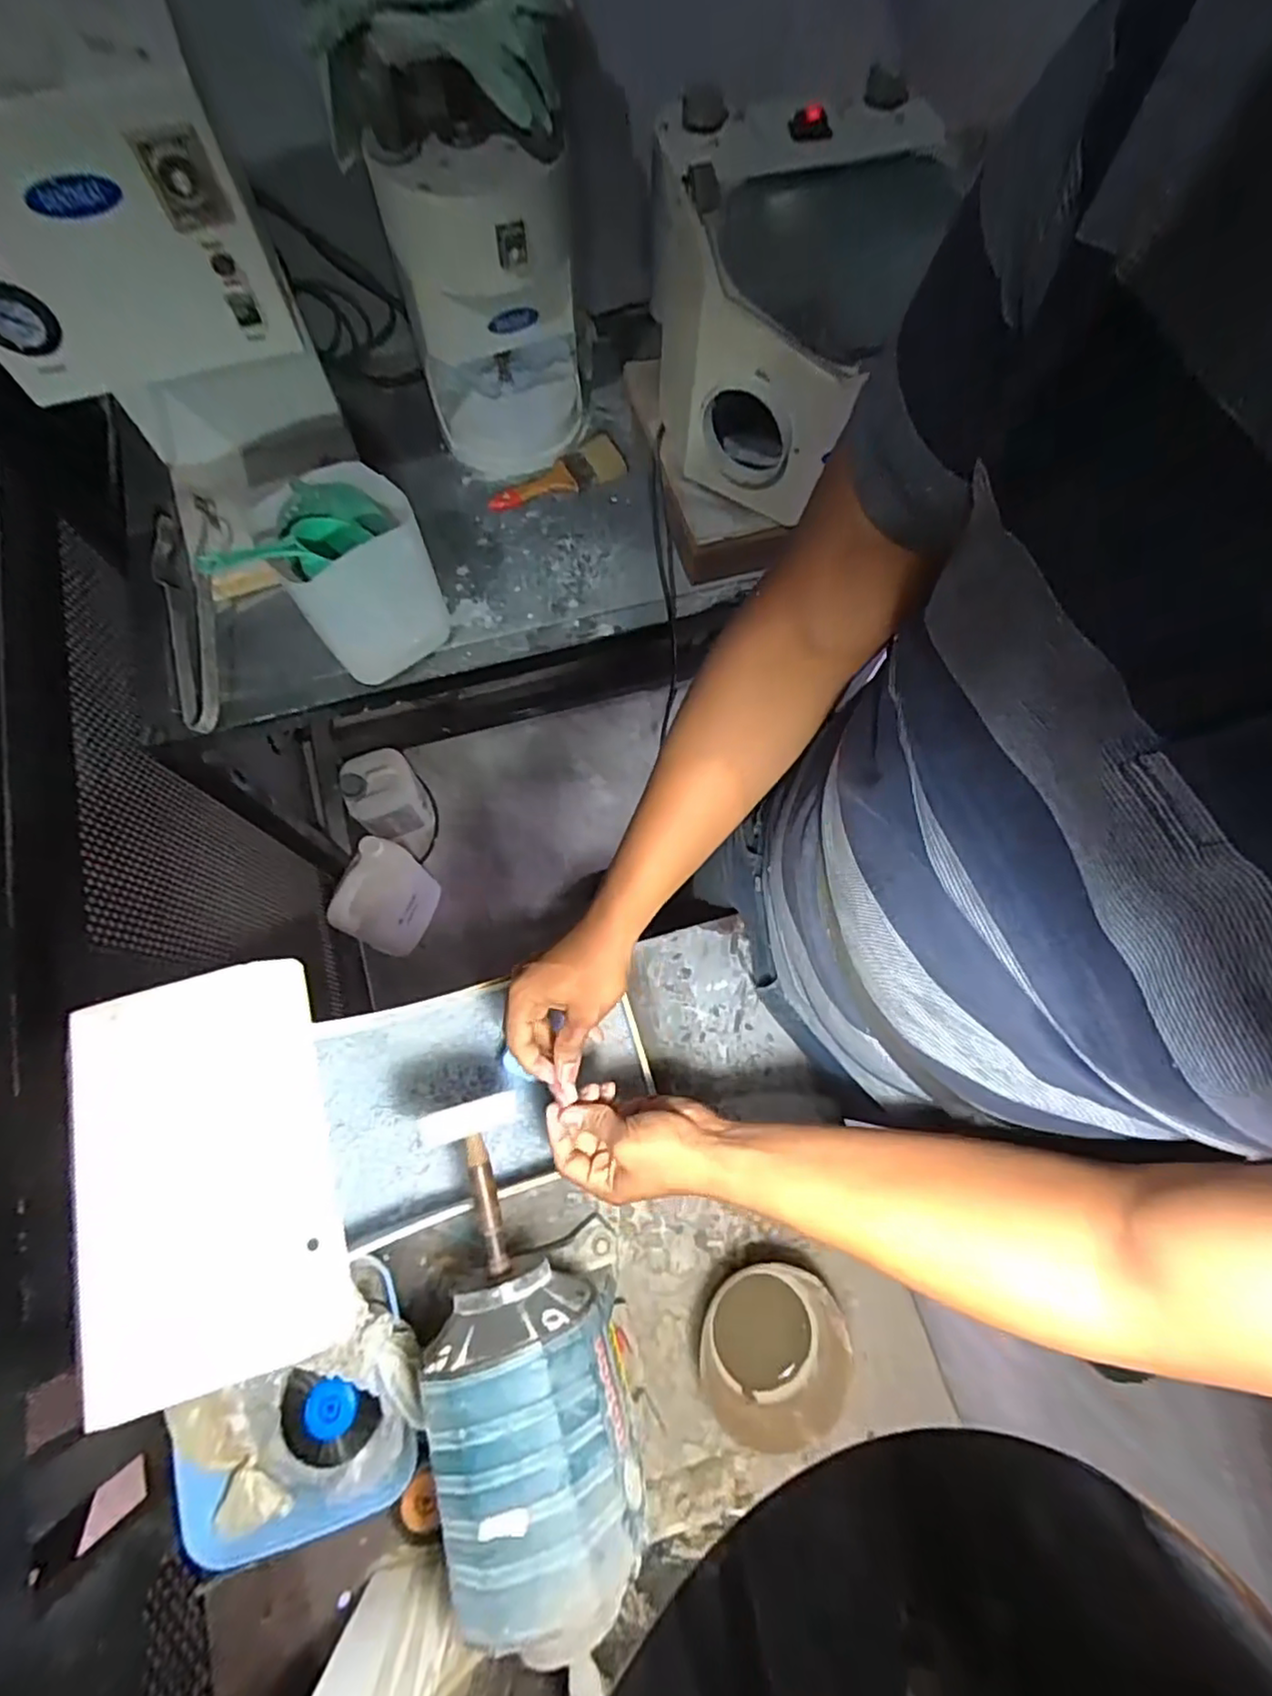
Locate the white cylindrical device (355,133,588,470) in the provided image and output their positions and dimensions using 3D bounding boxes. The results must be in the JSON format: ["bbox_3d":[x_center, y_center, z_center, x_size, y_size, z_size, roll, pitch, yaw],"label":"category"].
[{"bbox_3d":[-0.177,-0.669,0.808,0.197,0.330,0.176,-8,71,-5],"label":"white cylindrical device"}]

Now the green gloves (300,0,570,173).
[{"bbox_3d":[-0.192,-0.757,0.611,0.245,0.143,0.136,-4,71,-4],"label":"green gloves"}]

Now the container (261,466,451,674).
[{"bbox_3d":[-0.333,-0.301,0.737,0.146,0.162,0.185,40,74,11],"label":"container"}]

